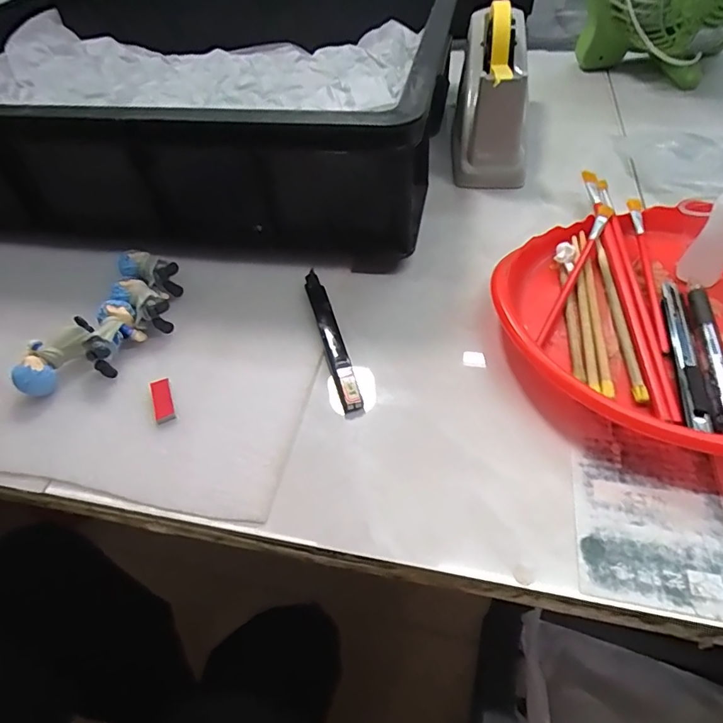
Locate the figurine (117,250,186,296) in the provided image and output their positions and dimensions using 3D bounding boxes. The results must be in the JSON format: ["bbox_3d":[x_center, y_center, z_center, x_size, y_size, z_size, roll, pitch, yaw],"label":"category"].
[{"bbox_3d":[-0.179,-0.074,0.407,0.055,0.029,0.021,25,57,23],"label":"figurine"}]

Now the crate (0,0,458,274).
[{"bbox_3d":[-0.235,-0.303,0.544,0.663,0.121,0.406,7,52,10],"label":"crate"}]

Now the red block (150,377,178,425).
[{"bbox_3d":[-0.138,0.027,0.335,0.014,0.008,0.037,-20,52,-11],"label":"red block"}]

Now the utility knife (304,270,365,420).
[{"bbox_3d":[-0.023,-0.018,0.361,0.016,0.011,0.138,-15,51,-7],"label":"utility knife"}]

